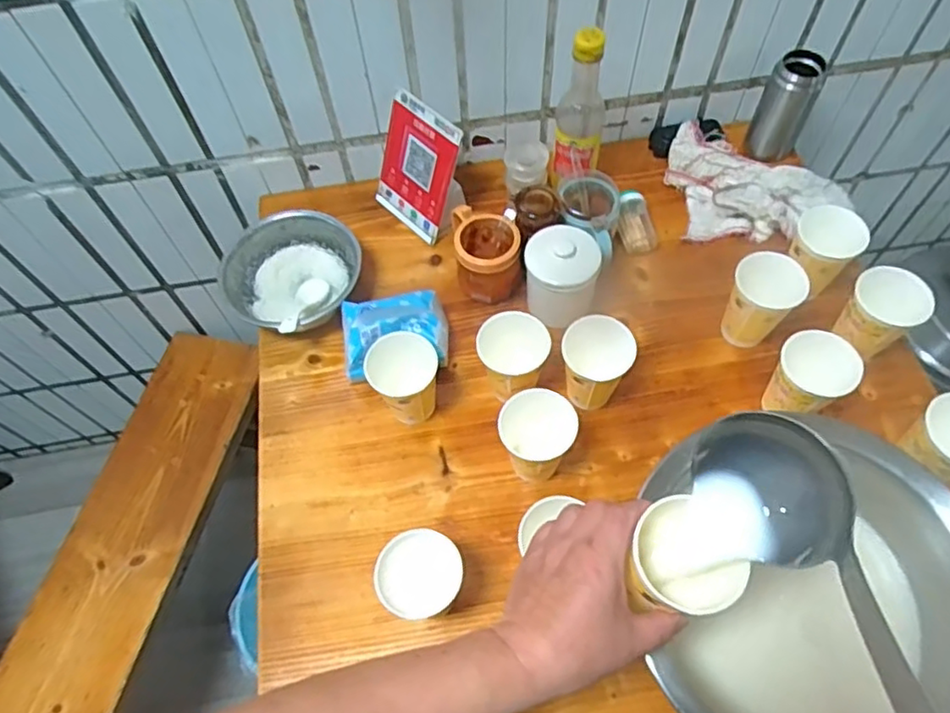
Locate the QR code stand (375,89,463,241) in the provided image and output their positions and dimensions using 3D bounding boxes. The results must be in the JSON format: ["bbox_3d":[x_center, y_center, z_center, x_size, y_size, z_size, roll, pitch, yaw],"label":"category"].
[{"bbox_3d":[-0.068,-0.258,0.874,0.130,0.166,0.045,42,46,20],"label":"QR code stand"}]

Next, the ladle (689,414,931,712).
[{"bbox_3d":[0.170,0.150,0.270,0.063,0.080,0.343,1,31,2],"label":"ladle"}]

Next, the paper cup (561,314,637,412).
[{"bbox_3d":[0.134,0.012,0.724,0.073,0.106,0.073,-1,61,2],"label":"paper cup"}]

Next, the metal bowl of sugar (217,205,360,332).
[{"bbox_3d":[-0.240,-0.108,0.844,0.173,0.066,0.164,-1,61,2],"label":"metal bowl of sugar"}]

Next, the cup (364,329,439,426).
[{"bbox_3d":[-0.078,0.030,0.727,0.073,0.113,0.070,-1,61,2],"label":"cup"}]

